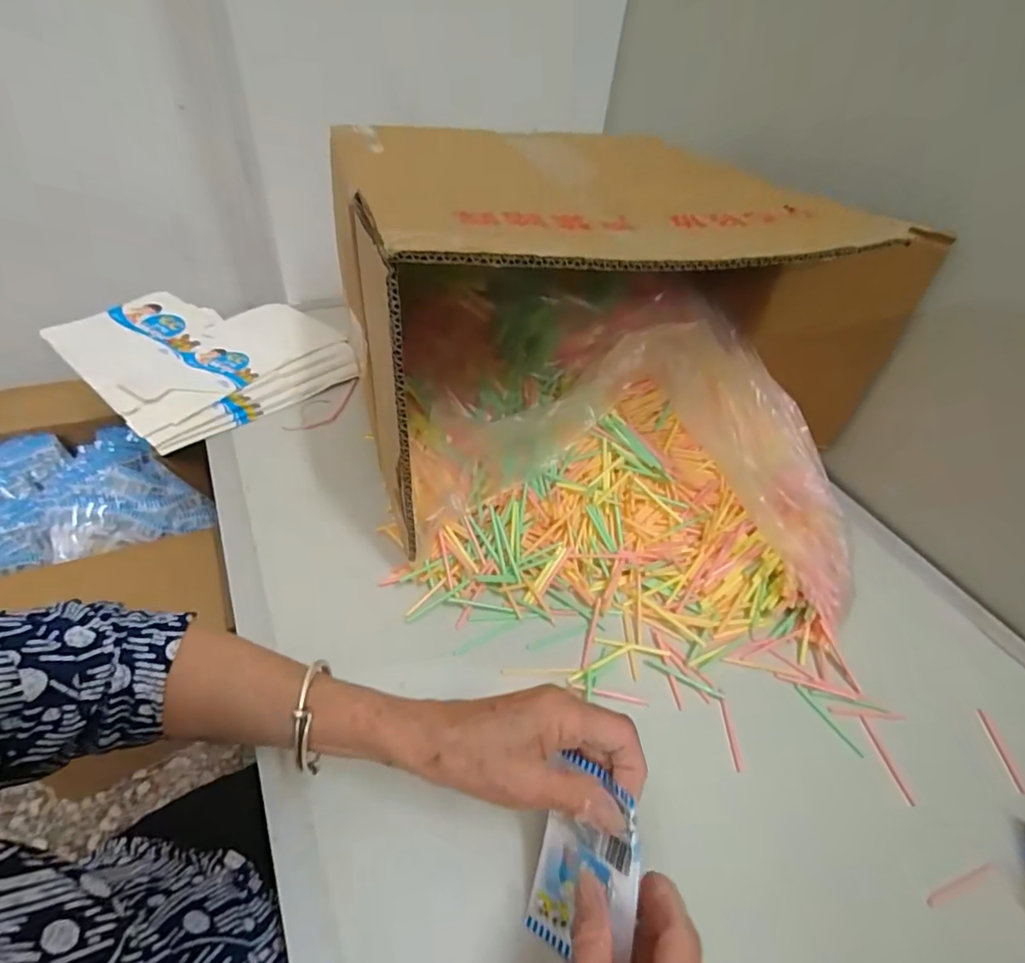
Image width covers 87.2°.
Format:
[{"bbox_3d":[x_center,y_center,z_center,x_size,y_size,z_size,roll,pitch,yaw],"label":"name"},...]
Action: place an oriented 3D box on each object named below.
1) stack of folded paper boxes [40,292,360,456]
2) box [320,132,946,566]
[{"bbox_3d":[-0.368,-0.163,0.672,0.277,0.034,0.281,38,52,26],"label":"stack of folded paper boxes"},{"bbox_3d":[0.105,-0.139,0.532,0.490,0.270,0.283,-12,49,-19],"label":"box"}]

